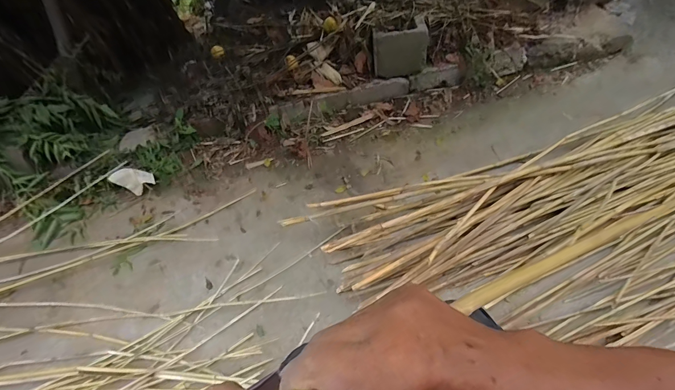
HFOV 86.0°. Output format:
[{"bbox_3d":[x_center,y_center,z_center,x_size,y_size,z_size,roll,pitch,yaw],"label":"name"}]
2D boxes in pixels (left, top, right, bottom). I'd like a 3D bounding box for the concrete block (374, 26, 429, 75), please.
[{"bbox_3d":[0.261,-0.599,1.511,0.221,0.178,0.070,-3,50,3],"label":"concrete block"}]

